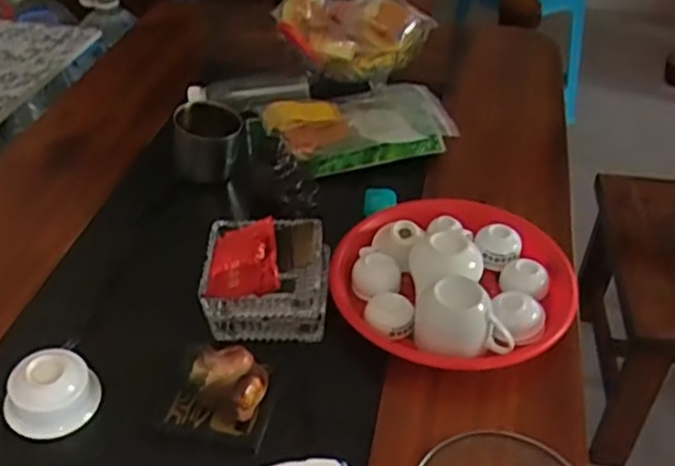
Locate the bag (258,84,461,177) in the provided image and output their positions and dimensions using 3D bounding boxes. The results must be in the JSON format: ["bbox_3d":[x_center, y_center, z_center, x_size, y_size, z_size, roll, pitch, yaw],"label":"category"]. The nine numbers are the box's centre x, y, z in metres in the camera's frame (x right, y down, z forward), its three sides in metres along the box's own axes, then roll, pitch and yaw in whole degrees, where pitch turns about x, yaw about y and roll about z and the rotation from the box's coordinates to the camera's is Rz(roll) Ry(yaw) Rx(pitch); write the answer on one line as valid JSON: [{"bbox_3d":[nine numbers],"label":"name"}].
[{"bbox_3d":[0.024,-0.153,1.012,0.252,0.045,0.187,-5,41,-5],"label":"bag"}]

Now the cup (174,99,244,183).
[{"bbox_3d":[-0.171,-0.122,0.940,0.078,0.075,0.083,0,41,0],"label":"cup"}]

